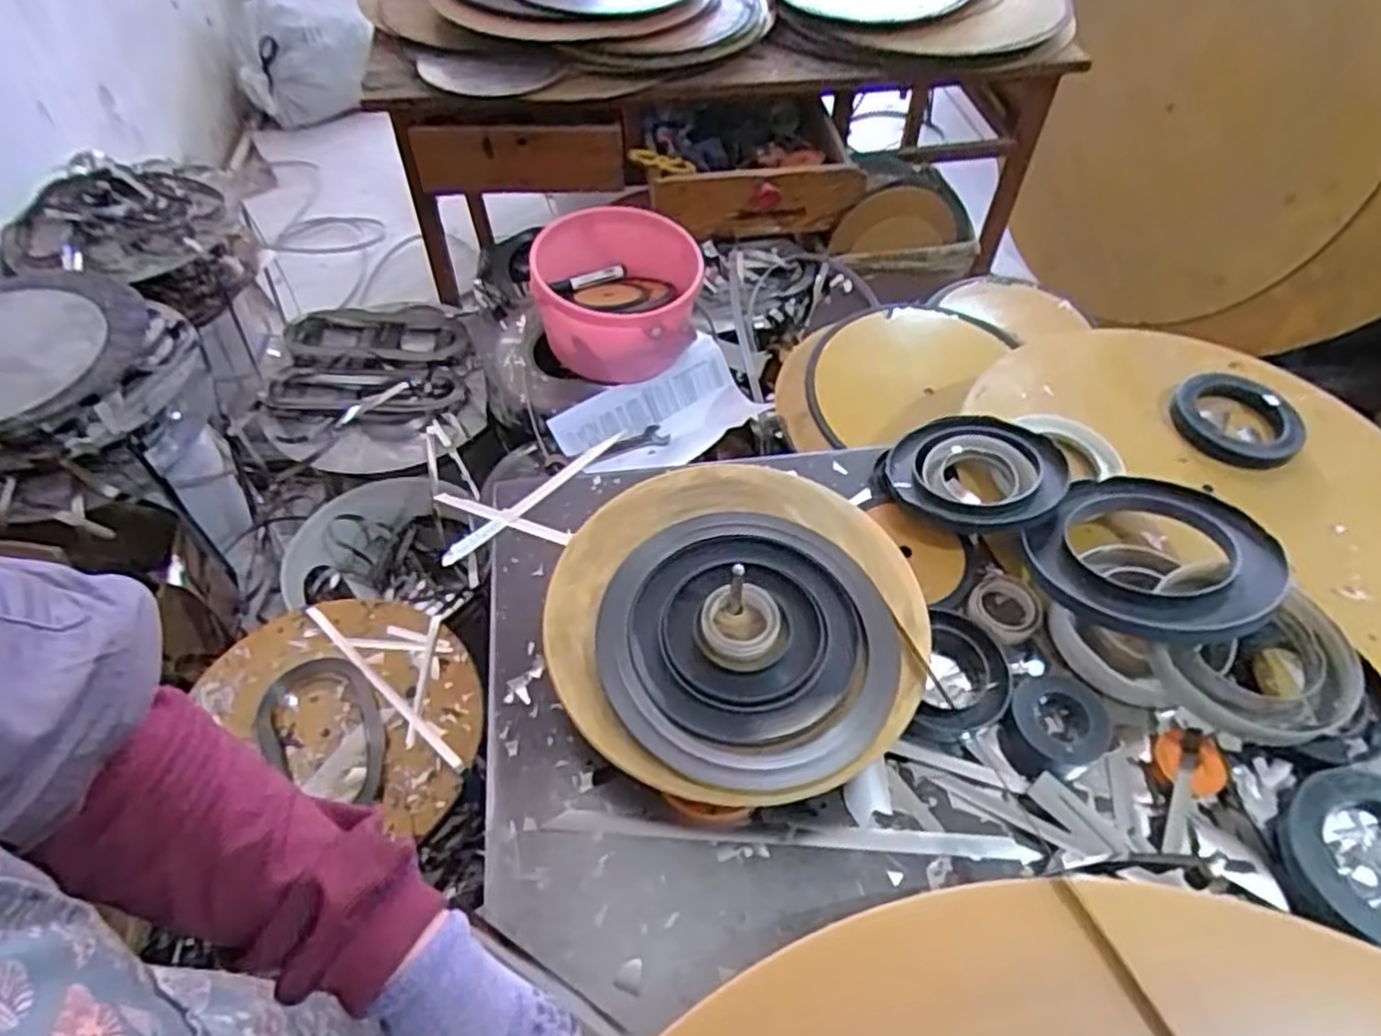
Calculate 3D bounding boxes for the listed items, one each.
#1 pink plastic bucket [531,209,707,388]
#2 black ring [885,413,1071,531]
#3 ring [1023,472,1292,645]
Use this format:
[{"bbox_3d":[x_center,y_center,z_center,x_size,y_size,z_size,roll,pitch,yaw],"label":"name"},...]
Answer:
[{"bbox_3d":[-0.093,-0.295,1.061,0.208,0.147,0.216,1,53,-1],"label":"pink plastic bucket"},{"bbox_3d":[0.261,-0.043,0.733,0.150,0.021,0.150,18,58,26],"label":"black ring"},{"bbox_3d":[0.385,0.031,0.655,0.173,0.021,0.173,-8,41,7],"label":"ring"}]

